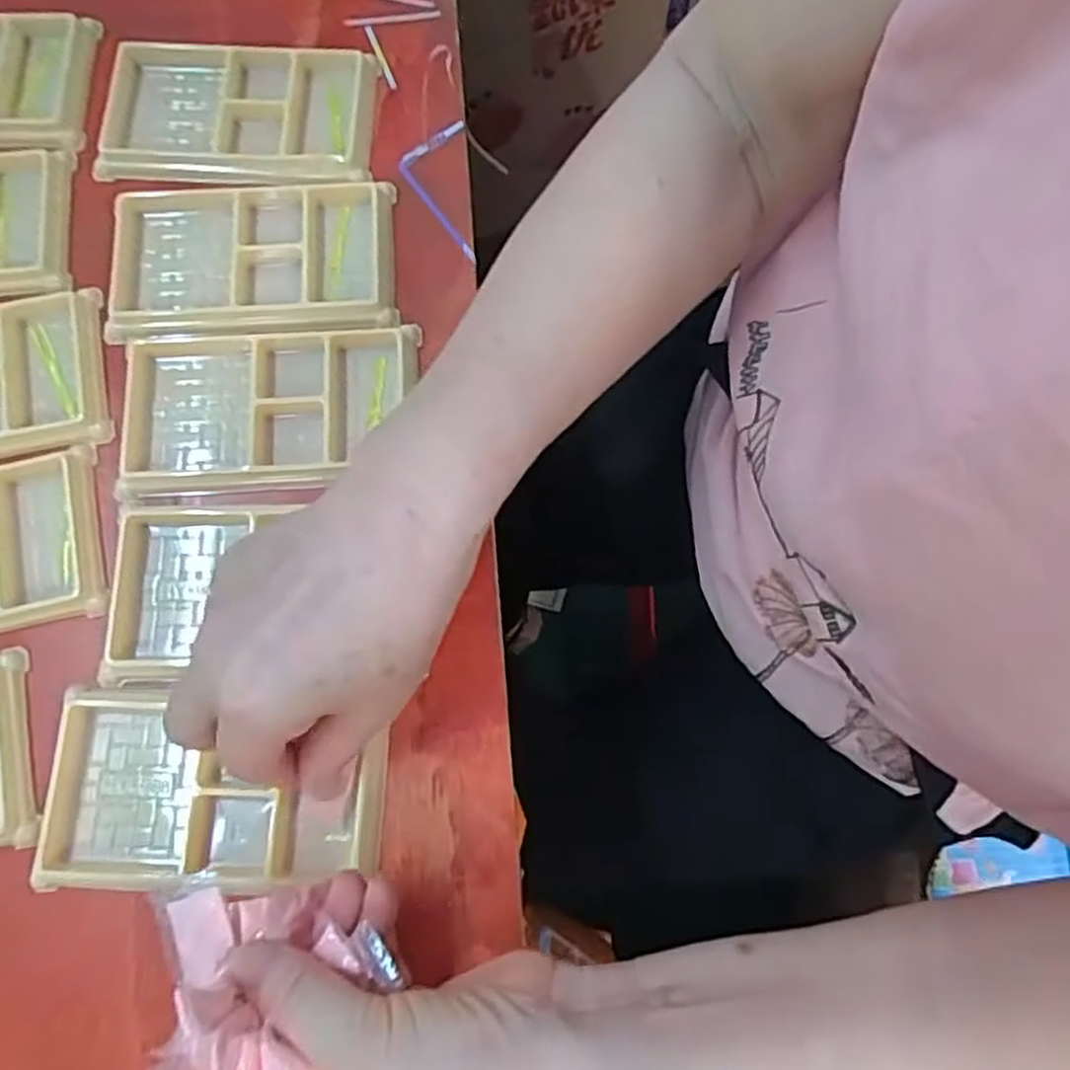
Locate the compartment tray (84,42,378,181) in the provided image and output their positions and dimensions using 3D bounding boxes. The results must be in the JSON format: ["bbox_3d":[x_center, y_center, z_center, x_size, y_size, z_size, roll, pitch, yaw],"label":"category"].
[{"bbox_3d":[-0.153,-0.217,0.390,0.133,0.012,0.077,1,76,-1],"label":"compartment tray"}]

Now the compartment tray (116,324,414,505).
[{"bbox_3d":[-0.125,-0.059,0.355,0.139,0.020,0.078,-7,76,-2],"label":"compartment tray"}]

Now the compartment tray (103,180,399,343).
[{"bbox_3d":[-0.139,-0.136,0.372,0.135,0.015,0.077,-4,76,-1],"label":"compartment tray"}]

